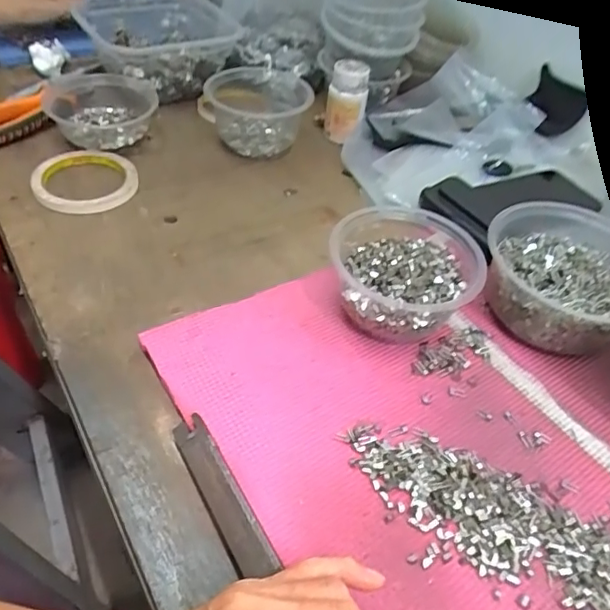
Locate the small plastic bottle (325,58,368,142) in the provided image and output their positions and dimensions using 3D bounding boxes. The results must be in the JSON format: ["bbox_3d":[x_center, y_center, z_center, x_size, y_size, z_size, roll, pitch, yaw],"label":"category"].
[{"bbox_3d":[0.048,-0.238,0.647,0.045,0.073,0.051,14,47,9],"label":"small plastic bottle"}]

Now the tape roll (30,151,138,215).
[{"bbox_3d":[-0.217,-0.127,0.558,0.095,0.016,0.093,-3,47,-7],"label":"tape roll"}]

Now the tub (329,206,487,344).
[{"bbox_3d":[0.081,-0.026,0.444,0.110,0.071,0.109,2,46,-2],"label":"tub"}]

